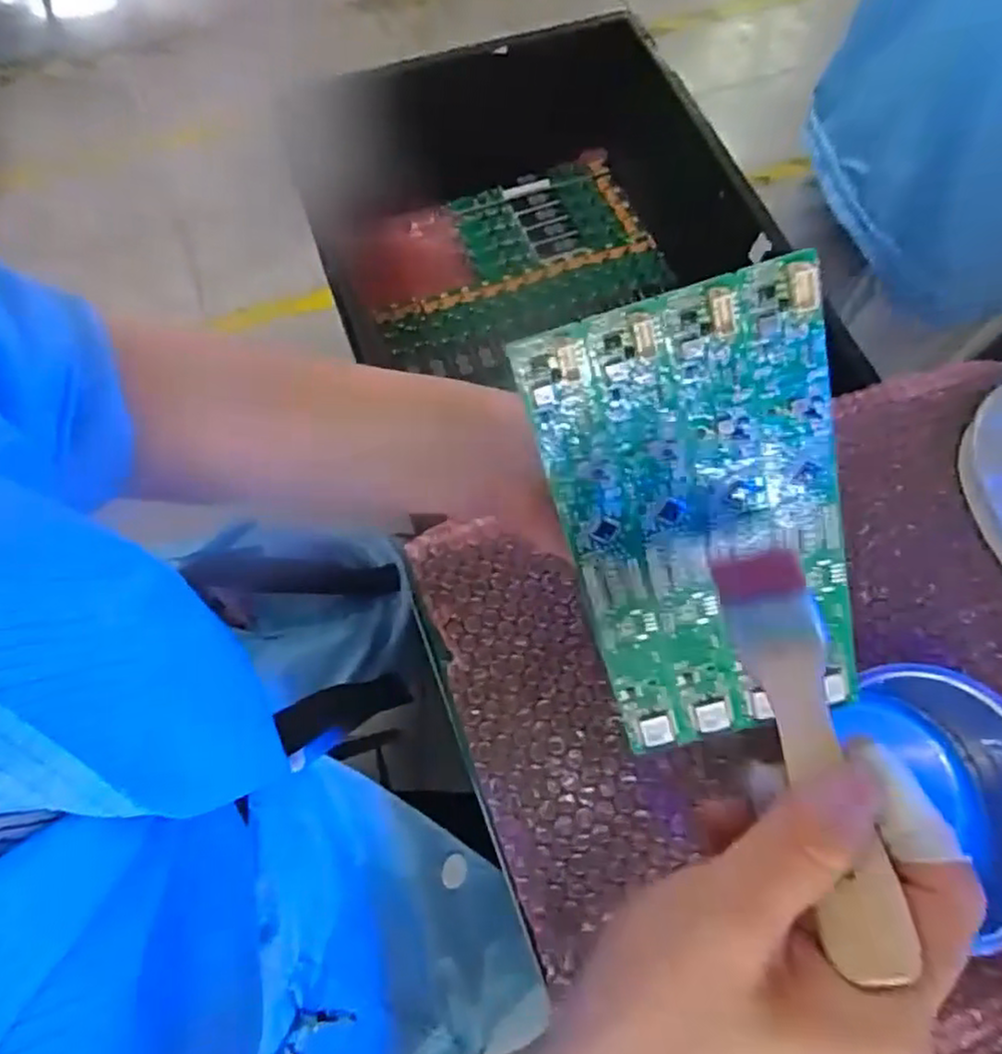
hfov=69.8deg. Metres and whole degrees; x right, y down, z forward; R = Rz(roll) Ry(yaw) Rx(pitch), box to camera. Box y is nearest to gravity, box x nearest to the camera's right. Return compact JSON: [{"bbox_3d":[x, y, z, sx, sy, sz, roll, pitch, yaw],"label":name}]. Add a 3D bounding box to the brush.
[{"bbox_3d":[0.093,0.059,0.222,0.031,0.013,0.141,4,41,0],"label":"brush"}]

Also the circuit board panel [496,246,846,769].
[{"bbox_3d":[0.081,0.009,0.279,0.100,0.196,0.006,-16,29,7],"label":"circuit board panel"}]

